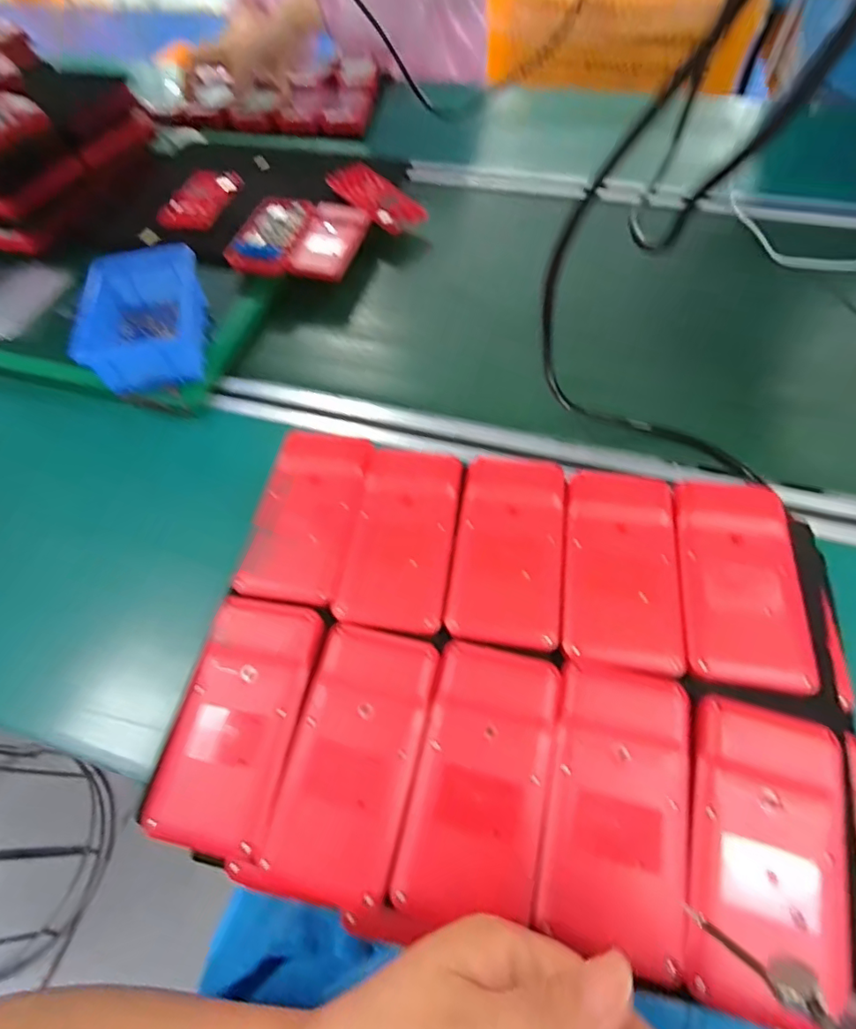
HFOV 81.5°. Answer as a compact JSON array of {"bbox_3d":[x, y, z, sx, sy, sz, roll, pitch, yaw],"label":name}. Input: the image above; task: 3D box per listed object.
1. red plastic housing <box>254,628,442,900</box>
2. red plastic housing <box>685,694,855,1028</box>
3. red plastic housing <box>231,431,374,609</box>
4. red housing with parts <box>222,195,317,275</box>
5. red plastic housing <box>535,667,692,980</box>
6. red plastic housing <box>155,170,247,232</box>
[{"bbox_3d":[-0.037,0.121,0.252,0.062,0.021,0.120,11,59,10],"label":"red plastic housing"},{"bbox_3d":[0.150,0.148,0.218,0.063,0.017,0.117,12,60,11],"label":"red plastic housing"},{"bbox_3d":[-0.077,-0.002,0.316,0.063,0.011,0.118,6,59,7],"label":"red plastic housing"},{"bbox_3d":[-0.173,-0.318,0.559,0.069,0.017,0.121,8,59,8],"label":"red housing with parts"},{"bbox_3d":[0.089,0.133,0.232,0.062,0.013,0.115,11,59,10],"label":"red plastic housing"},{"bbox_3d":[-0.285,-0.398,0.628,0.069,0.014,0.125,5,59,7],"label":"red plastic housing"}]

